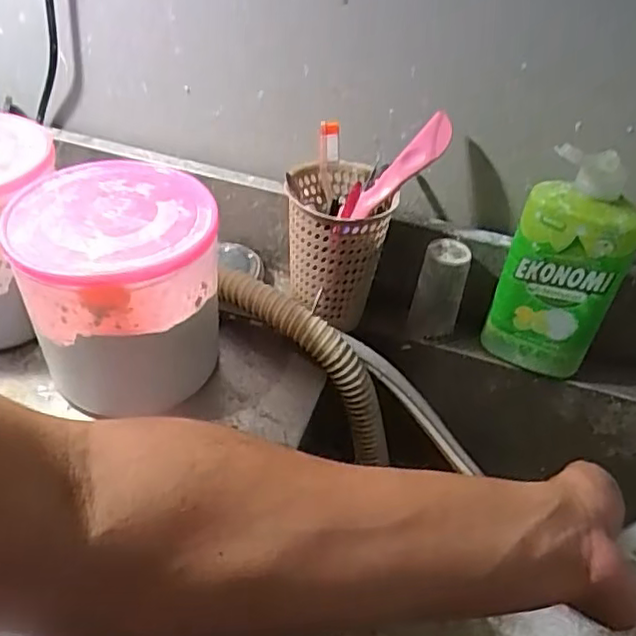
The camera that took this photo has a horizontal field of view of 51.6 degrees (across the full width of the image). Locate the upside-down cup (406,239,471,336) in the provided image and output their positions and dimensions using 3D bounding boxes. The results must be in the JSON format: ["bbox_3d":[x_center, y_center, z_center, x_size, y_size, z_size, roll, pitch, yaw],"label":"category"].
[{"bbox_3d":[0.117,-0.020,0.638,0.042,0.106,0.039,4,41,-3],"label":"upside-down cup"}]

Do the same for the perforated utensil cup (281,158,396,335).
[{"bbox_3d":[0.016,-0.060,0.628,0.090,0.162,0.098,4,41,-3],"label":"perforated utensil cup"}]

